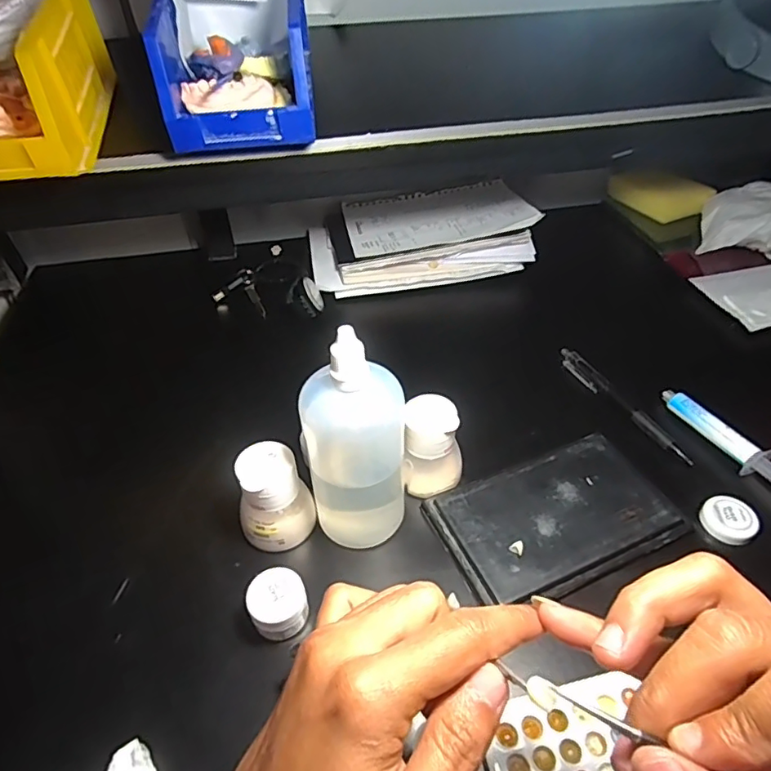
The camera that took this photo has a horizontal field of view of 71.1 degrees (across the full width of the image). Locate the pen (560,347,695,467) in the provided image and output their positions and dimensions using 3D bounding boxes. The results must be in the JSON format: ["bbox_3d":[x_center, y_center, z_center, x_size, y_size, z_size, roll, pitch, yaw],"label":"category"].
[{"bbox_3d":[0.193,0.014,0.449,0.016,0.013,0.144,-18,46,-17],"label":"pen"}]

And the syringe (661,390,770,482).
[{"bbox_3d":[0.264,0.046,0.401,0.021,0.016,0.136,-23,48,-21],"label":"syringe"}]

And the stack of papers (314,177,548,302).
[{"bbox_3d":[0.039,-0.182,0.627,0.250,0.046,0.166,-8,44,-7],"label":"stack of papers"}]

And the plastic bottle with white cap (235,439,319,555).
[{"bbox_3d":[-0.073,0.075,0.353,0.042,0.064,0.044,-1,44,1],"label":"plastic bottle with white cap"}]

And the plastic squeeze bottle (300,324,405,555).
[{"bbox_3d":[-0.017,0.034,0.324,0.059,0.145,0.053,0,44,1],"label":"plastic squeeze bottle"}]

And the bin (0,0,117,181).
[{"bbox_3d":[-0.264,-0.215,0.378,0.093,0.088,0.155,-6,44,-5],"label":"bin"}]

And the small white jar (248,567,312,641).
[{"bbox_3d":[-0.062,0.131,0.318,0.032,0.032,0.035,-1,44,1],"label":"small white jar"}]

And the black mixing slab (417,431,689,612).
[{"bbox_3d":[0.114,0.086,0.363,0.151,0.008,0.090,-17,46,-15],"label":"black mixing slab"}]

